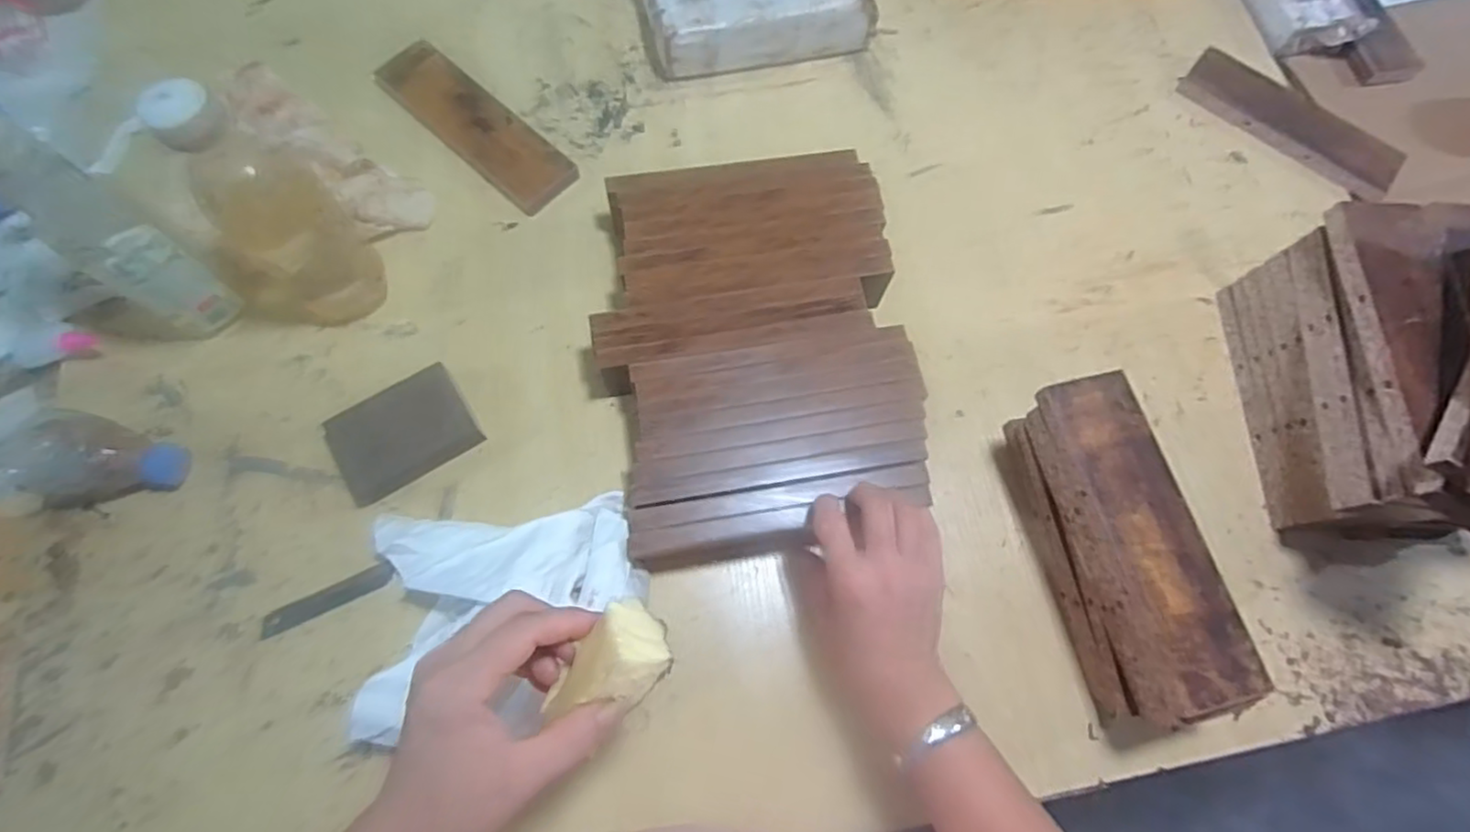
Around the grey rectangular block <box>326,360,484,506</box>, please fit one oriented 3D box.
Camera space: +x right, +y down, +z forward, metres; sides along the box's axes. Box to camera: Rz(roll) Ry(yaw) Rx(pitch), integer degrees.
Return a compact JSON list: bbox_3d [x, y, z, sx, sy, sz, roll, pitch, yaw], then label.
[{"bbox_3d":[-0.262,0.015,0.534,0.106,0.020,0.072,-31,76,-10],"label":"grey rectangular block"}]

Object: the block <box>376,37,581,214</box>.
[{"bbox_3d":[-0.248,-0.277,0.642,0.219,0.021,0.065,41,76,10],"label":"block"}]

